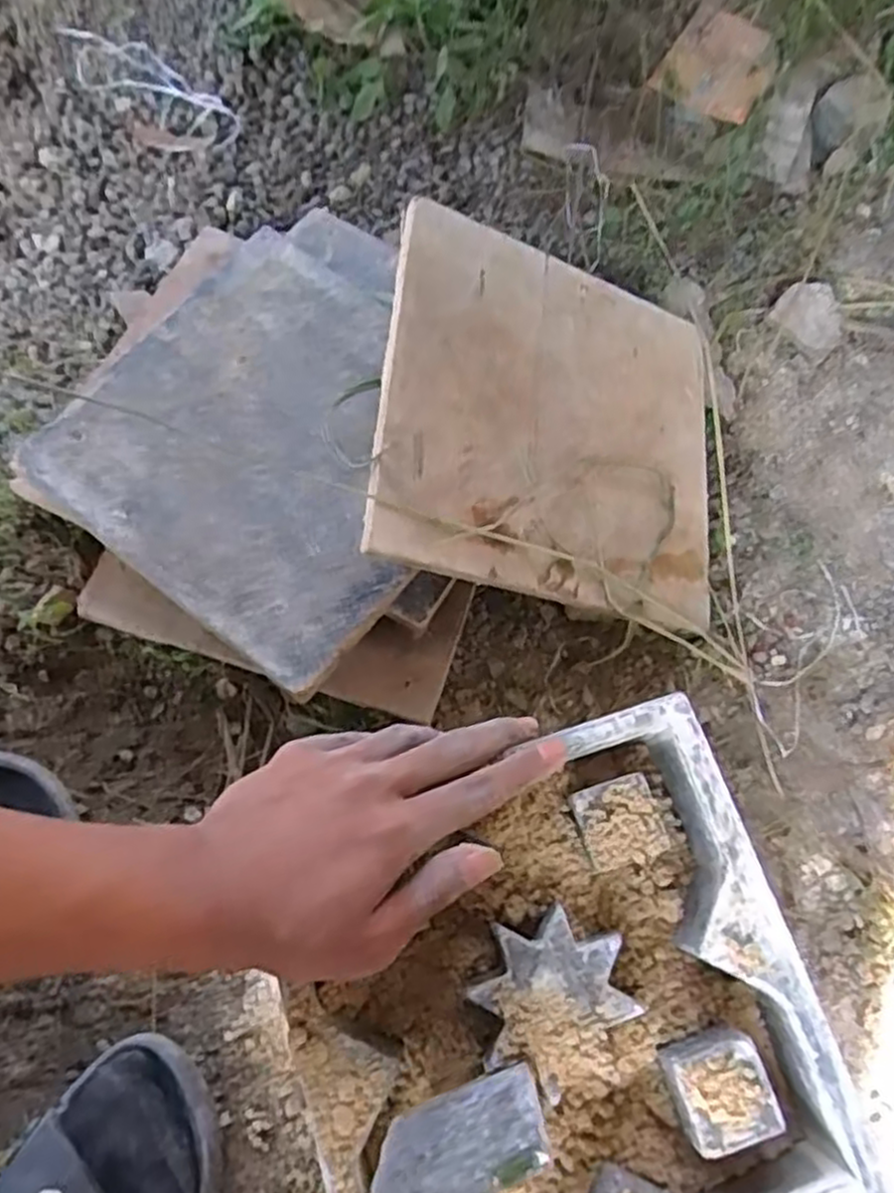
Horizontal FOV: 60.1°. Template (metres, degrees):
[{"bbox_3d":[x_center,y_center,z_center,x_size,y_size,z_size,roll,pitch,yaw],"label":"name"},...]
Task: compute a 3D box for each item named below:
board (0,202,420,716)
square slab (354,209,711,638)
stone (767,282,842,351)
[{"bbox_3d":[-0.100,-0.122,0.520,0.252,0.023,0.295,35,72,11],"label":"board"},{"bbox_3d":[0.076,-0.115,0.512,0.247,0.009,0.239,13,73,-24],"label":"square slab"},{"bbox_3d":[0.287,-0.221,0.608,0.055,0.016,0.048,43,74,13],"label":"stone"}]

